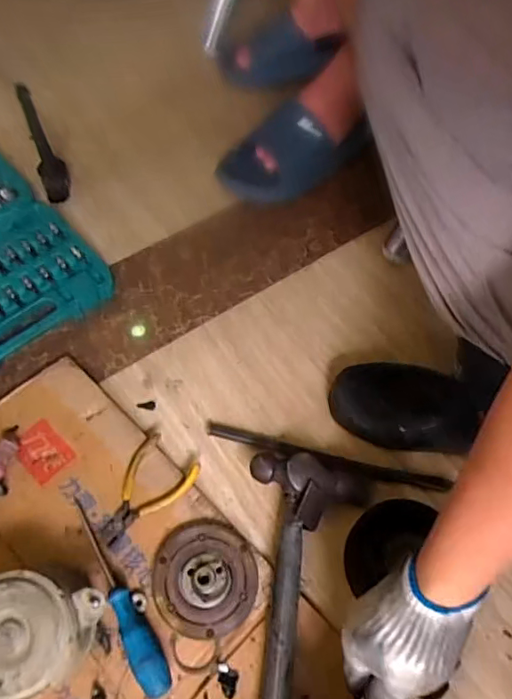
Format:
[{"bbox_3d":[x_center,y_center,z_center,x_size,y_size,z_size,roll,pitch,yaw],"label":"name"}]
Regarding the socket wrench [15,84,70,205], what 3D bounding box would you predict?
[{"bbox_3d":[-0.285,-0.267,0.730,0.039,0.174,0.065,-19,62,-12],"label":"socket wrench"}]

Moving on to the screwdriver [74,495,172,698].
[{"bbox_3d":[-0.131,0.222,0.500,0.027,0.034,0.194,-27,64,-16],"label":"screwdriver"}]

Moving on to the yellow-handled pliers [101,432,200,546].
[{"bbox_3d":[-0.117,0.147,0.555,0.070,0.014,0.109,35,65,18],"label":"yellow-handled pliers"}]

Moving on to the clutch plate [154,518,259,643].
[{"bbox_3d":[-0.049,0.218,0.516,0.096,0.019,0.101,1,59,-1],"label":"clutch plate"}]

